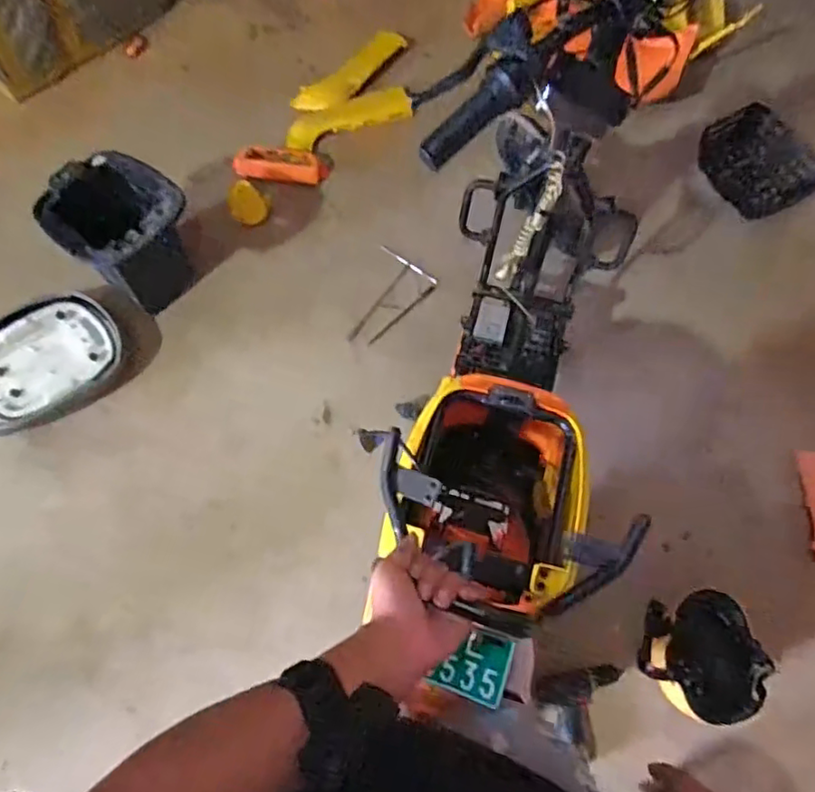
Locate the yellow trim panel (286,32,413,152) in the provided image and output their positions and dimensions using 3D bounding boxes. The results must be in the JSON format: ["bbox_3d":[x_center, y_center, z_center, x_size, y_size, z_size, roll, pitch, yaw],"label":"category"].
[{"bbox_3d":[-0.164,-0.882,1.766,0.463,0.109,0.224,-30,76,-14],"label":"yellow trim panel"}]

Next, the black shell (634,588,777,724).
[{"bbox_3d":[0.629,0.564,1.301,0.227,0.121,0.261,-23,74,-12],"label":"black shell"}]

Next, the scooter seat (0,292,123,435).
[{"bbox_3d":[-0.843,-0.086,1.372,0.351,0.076,0.261,-40,78,-16],"label":"scooter seat"}]

